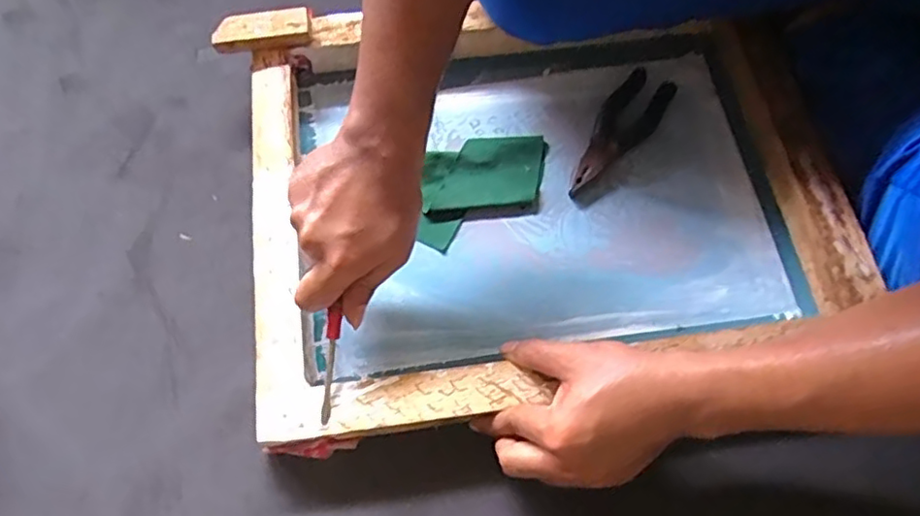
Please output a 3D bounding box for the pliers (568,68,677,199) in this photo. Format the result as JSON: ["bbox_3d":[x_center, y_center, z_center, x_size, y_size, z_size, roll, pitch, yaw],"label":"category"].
[{"bbox_3d":[0.143,-0.114,0.580,0.048,0.012,0.148,34,70,15],"label":"pliers"}]

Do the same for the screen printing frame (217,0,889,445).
[{"bbox_3d":[0.067,-0.056,0.533,0.463,0.057,0.345,-6,69,-5],"label":"screen printing frame"}]

